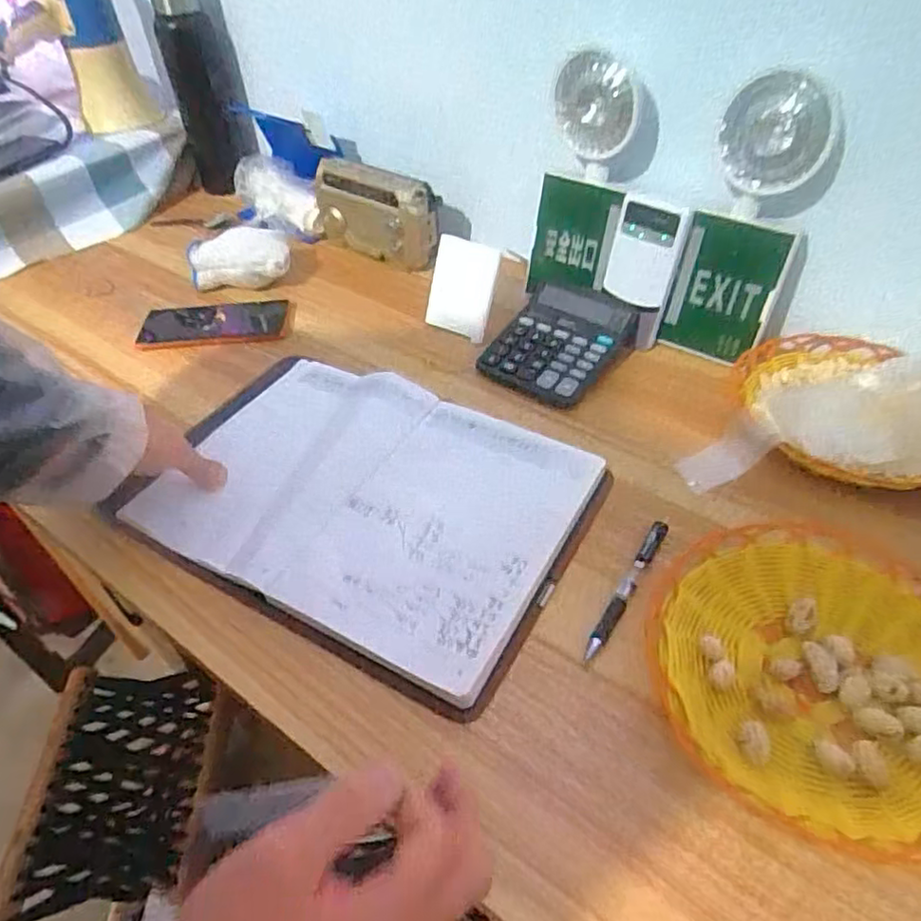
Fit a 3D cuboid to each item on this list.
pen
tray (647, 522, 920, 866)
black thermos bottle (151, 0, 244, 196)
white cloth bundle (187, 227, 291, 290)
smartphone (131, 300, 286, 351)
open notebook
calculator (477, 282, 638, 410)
[{"bbox_3d":[0.123,0.092,0.470,0.012,0.009,0.128,25,52,24],"label":"pen"},{"bbox_3d":[0.233,0.132,0.410,0.207,0.031,0.201,-22,49,-17],"label":"tray"},{"bbox_3d":[-0.377,-0.544,0.929,0.079,0.272,0.080,-14,46,-10],"label":"black thermos bottle"},{"bbox_3d":[-0.268,-0.244,0.785,0.127,0.055,0.066,7,46,10],"label":"white cloth bundle"},{"bbox_3d":[-0.286,-0.156,0.738,0.164,0.008,0.087,-3,45,0],"label":"smartphone"},{"bbox_3d":[-0.083,0.024,0.540,0.356,0.018,0.251,22,51,22],"label":"open notebook"},{"bbox_3d":[0.100,-0.124,0.667,0.118,0.034,0.141,26,53,25],"label":"calculator"}]

